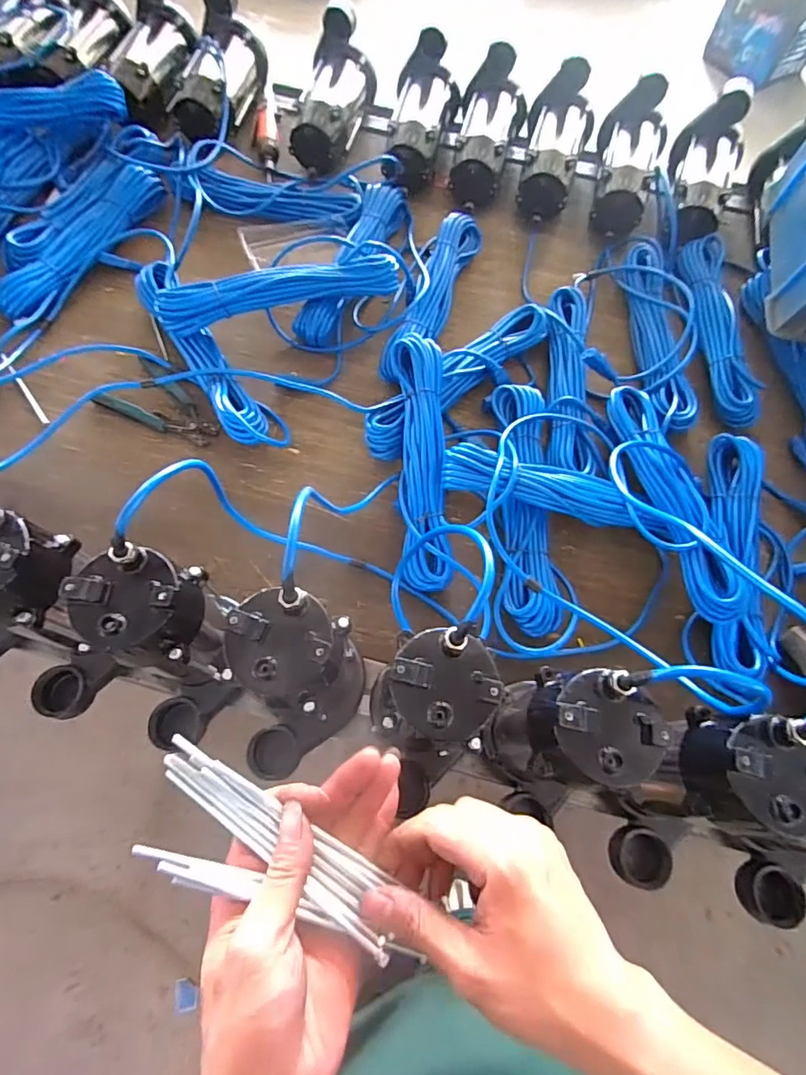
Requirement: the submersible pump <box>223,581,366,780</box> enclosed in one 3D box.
[{"bbox_3d":[-0.108,0.152,0.488,0.105,0.251,0.150,12,68,2],"label":"submersible pump"}]

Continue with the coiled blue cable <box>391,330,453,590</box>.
[{"bbox_3d":[0.023,-0.100,0.671,0.073,0.079,0.335,-1,68,-3],"label":"coiled blue cable"}]

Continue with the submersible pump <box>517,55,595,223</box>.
[{"bbox_3d":[0.272,-0.687,0.898,0.118,0.120,0.235,13,68,3],"label":"submersible pump"}]

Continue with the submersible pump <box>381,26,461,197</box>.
[{"bbox_3d":[0.034,-0.739,0.927,0.115,0.160,0.249,8,68,1],"label":"submersible pump"}]

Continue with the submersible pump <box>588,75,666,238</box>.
[{"bbox_3d":[0.411,-0.673,0.923,0.116,0.093,0.261,14,81,3],"label":"submersible pump"}]

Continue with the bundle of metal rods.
[{"bbox_3d":[-0.067,0.171,0.275,0.157,0.028,0.053,27,69,3],"label":"bundle of metal rods"}]

